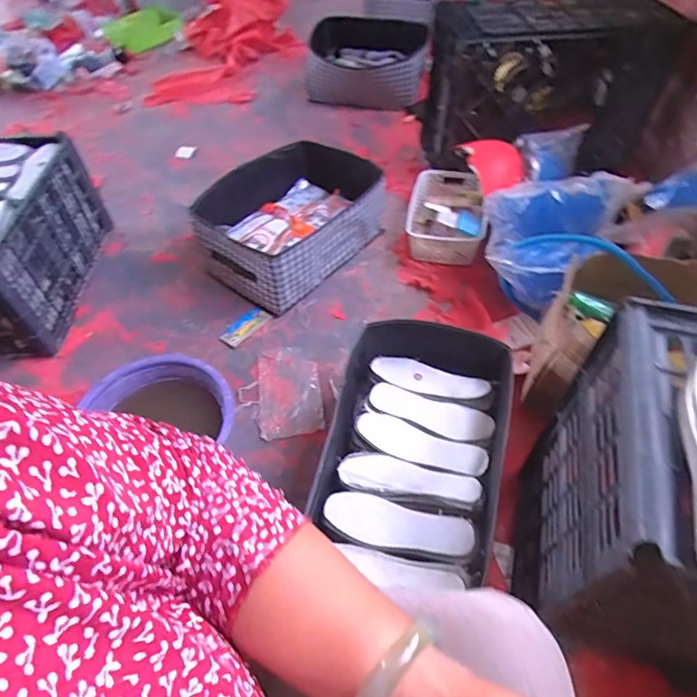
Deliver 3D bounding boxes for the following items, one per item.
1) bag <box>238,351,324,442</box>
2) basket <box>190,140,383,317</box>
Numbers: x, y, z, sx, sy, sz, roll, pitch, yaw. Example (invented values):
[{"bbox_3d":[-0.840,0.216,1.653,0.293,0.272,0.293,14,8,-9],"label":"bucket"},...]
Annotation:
[{"bbox_3d":[-0.144,0.093,1.012,0.164,0.019,0.199,-9,55,-5],"label":"bag"},{"bbox_3d":[-0.131,-0.335,1.224,0.323,0.177,0.469,36,63,23],"label":"basket"}]

